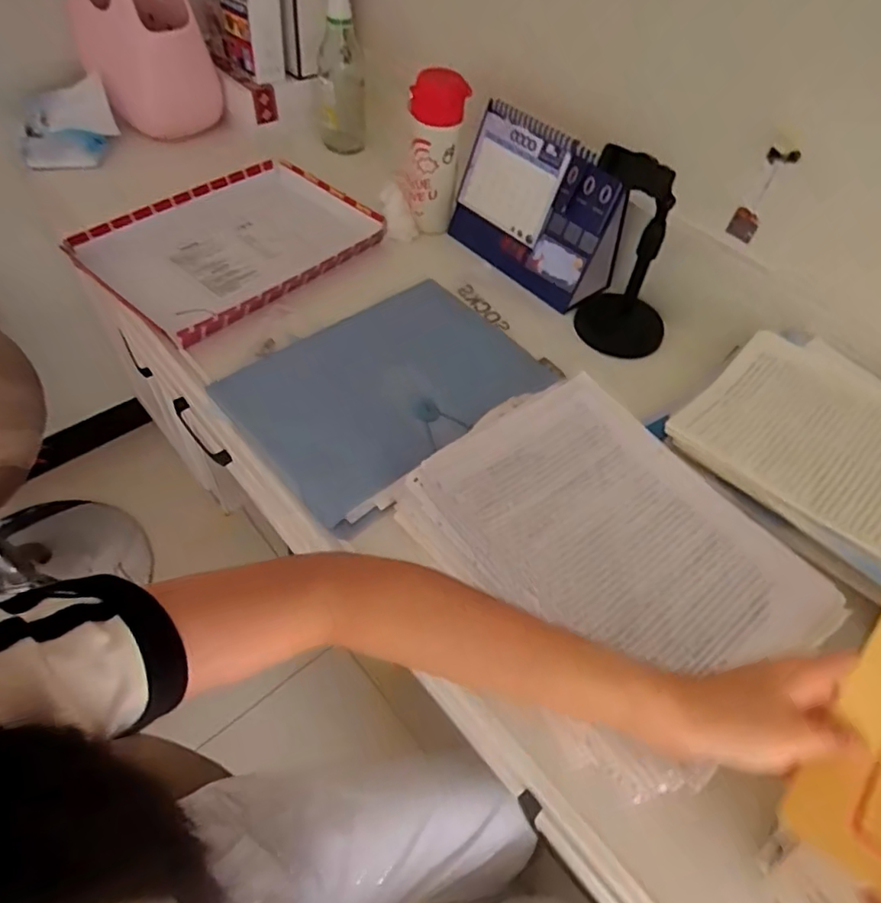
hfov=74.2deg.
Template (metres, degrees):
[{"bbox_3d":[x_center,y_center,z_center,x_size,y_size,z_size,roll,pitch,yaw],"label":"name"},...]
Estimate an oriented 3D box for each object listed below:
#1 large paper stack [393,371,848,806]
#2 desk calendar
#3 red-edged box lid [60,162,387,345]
[{"bbox_3d":[0.129,0.084,0.499,0.246,0.070,0.313,-29,61,-25],"label":"large paper stack"},{"bbox_3d":[0.125,-0.318,0.752,0.093,0.164,0.217,-34,63,-27],"label":"desk calendar"},{"bbox_3d":[-0.276,-0.282,0.774,0.243,0.029,0.337,38,58,21],"label":"red-edged box lid"}]

